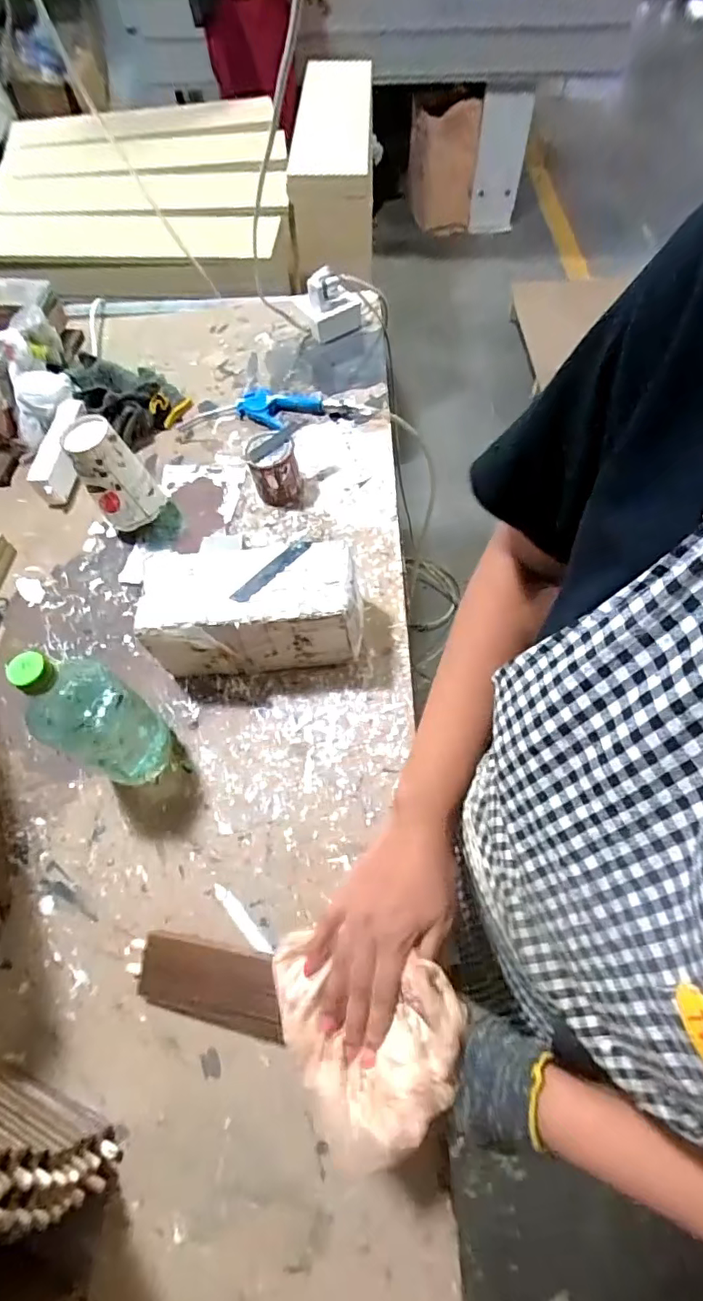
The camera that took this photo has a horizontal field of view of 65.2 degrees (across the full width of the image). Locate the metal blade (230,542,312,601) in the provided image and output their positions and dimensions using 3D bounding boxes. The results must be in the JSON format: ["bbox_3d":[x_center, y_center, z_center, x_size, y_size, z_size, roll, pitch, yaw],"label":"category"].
[{"bbox_3d":[-0.083,-0.082,0.566,0.096,0.005,0.020,-41,68,-7],"label":"metal blade"}]

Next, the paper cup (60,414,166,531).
[{"bbox_3d":[-0.301,-0.219,0.713,0.077,0.147,0.071,-1,60,2],"label":"paper cup"}]

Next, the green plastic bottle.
[{"bbox_3d":[-0.237,0.065,0.511,0.073,0.203,0.080,-1,60,2],"label":"green plastic bottle"}]

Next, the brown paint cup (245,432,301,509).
[{"bbox_3d":[-0.104,-0.244,0.740,0.063,0.073,0.066,-1,60,2],"label":"brown paint cup"}]

